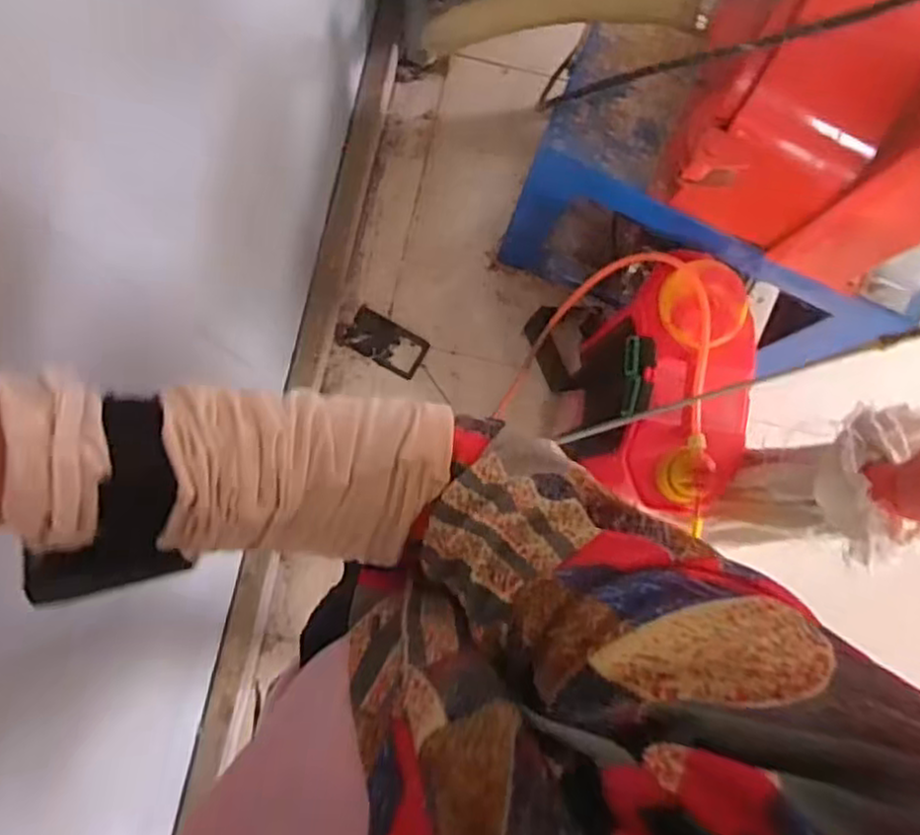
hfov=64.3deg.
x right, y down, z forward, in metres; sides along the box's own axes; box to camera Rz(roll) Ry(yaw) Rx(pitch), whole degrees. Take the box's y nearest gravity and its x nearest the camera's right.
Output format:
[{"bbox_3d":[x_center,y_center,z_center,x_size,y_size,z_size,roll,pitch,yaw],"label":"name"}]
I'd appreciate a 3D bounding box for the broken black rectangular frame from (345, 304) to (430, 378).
[{"bbox_3d":[-0.143,-0.146,1.431,0.154,0.016,0.084,32,84,0],"label":"broken black rectangular frame"}]

